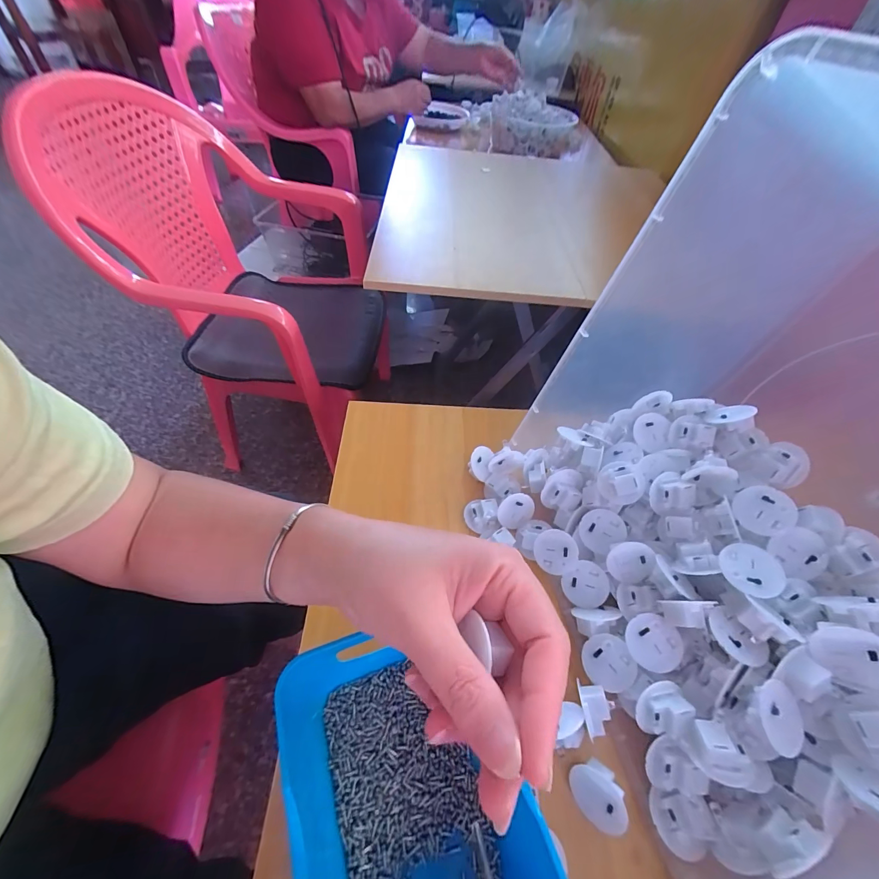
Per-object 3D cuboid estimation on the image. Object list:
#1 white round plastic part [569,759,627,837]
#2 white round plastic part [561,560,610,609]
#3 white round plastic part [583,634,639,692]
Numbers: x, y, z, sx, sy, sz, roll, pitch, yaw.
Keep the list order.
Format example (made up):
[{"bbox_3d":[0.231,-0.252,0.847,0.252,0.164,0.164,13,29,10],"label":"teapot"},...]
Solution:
[{"bbox_3d":[0.092,0.203,0.217,0.012,0.027,0.032,8,40,-51],"label":"white round plastic part"},{"bbox_3d":[0.112,0.110,0.287,0.030,0.018,0.033,-4,78,19],"label":"white round plastic part"},{"bbox_3d":[0.114,0.148,0.251,0.031,0.017,0.032,-11,65,25],"label":"white round plastic part"}]

